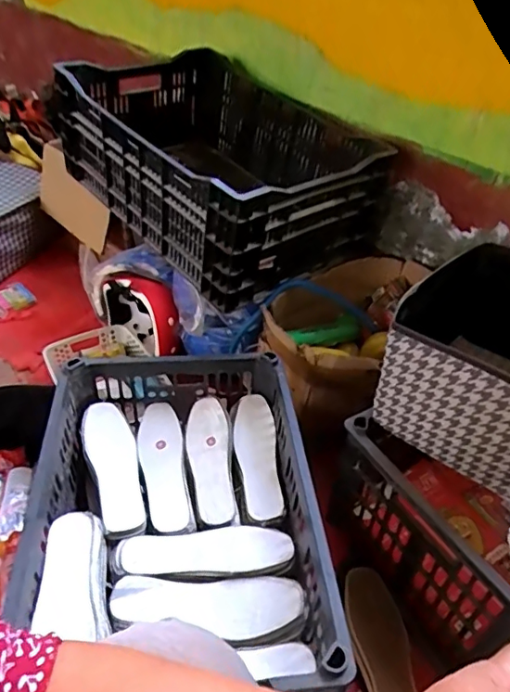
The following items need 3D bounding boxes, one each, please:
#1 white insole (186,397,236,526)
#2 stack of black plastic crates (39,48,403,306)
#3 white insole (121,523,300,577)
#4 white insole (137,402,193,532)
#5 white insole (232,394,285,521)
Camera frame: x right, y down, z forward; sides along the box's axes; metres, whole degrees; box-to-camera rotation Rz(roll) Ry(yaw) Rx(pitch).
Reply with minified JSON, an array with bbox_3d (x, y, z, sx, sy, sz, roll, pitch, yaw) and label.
[{"bbox_3d":[-0.070,0.168,0.801,0.062,0.012,0.213,-4,44,-5],"label":"white insole"},{"bbox_3d":[-0.073,-0.373,1.080,0.443,0.254,0.597,-30,51,-28],"label":"stack of black plastic crates"},{"bbox_3d":[-0.063,0.266,0.691,0.216,0.019,0.069,-2,44,-3],"label":"white insole"},{"bbox_3d":[-0.141,0.179,0.797,0.066,0.019,0.220,-7,44,-9],"label":"white insole"},{"bbox_3d":[0.001,0.174,0.817,0.065,0.035,0.223,-3,44,-4],"label":"white insole"}]

